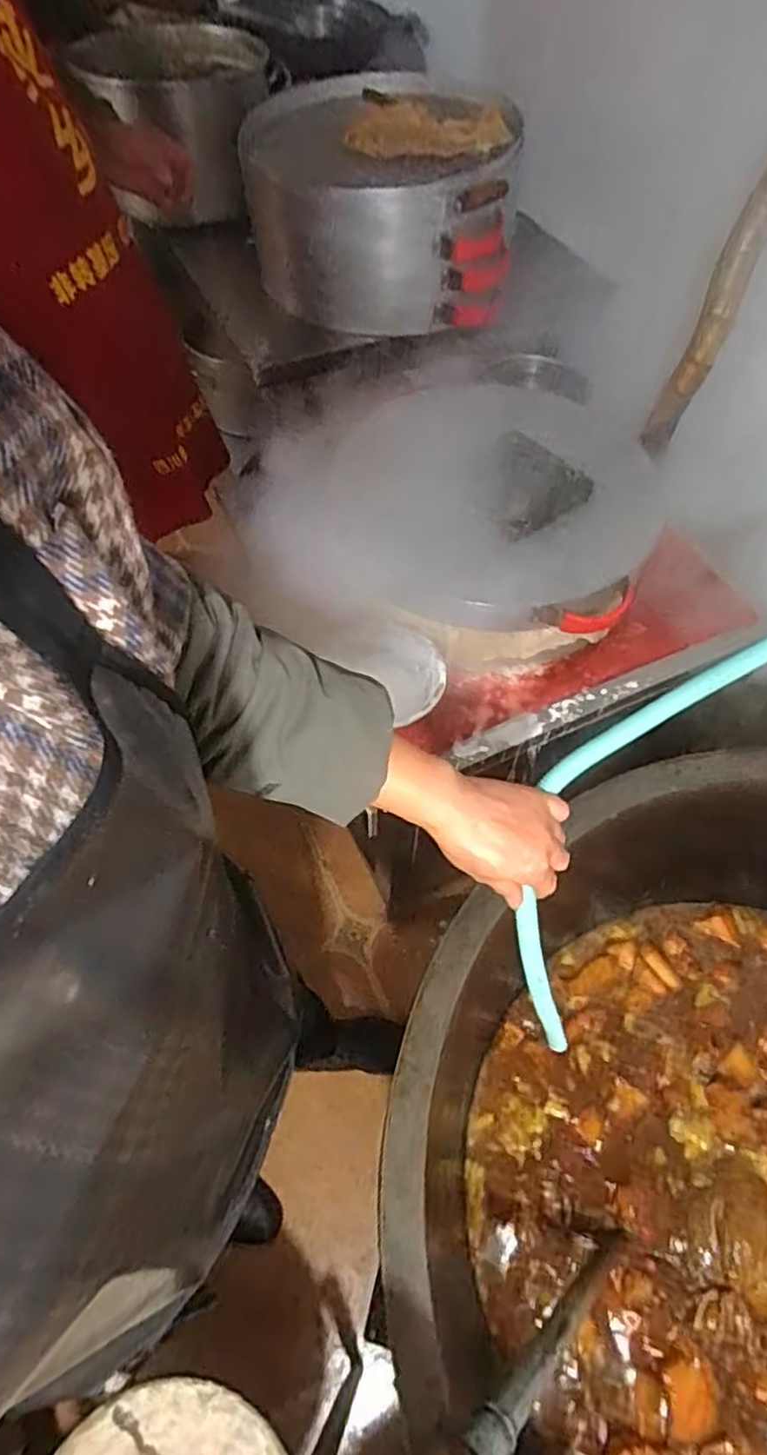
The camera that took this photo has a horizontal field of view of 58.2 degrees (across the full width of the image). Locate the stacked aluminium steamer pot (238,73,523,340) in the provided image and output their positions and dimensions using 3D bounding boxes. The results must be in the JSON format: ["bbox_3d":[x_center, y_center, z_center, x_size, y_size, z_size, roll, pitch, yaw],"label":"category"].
[{"bbox_3d":[-0.008,-0.918,1.211,0.446,0.215,0.477,-4,57,-3],"label":"stacked aluminium steamer pot"}]

